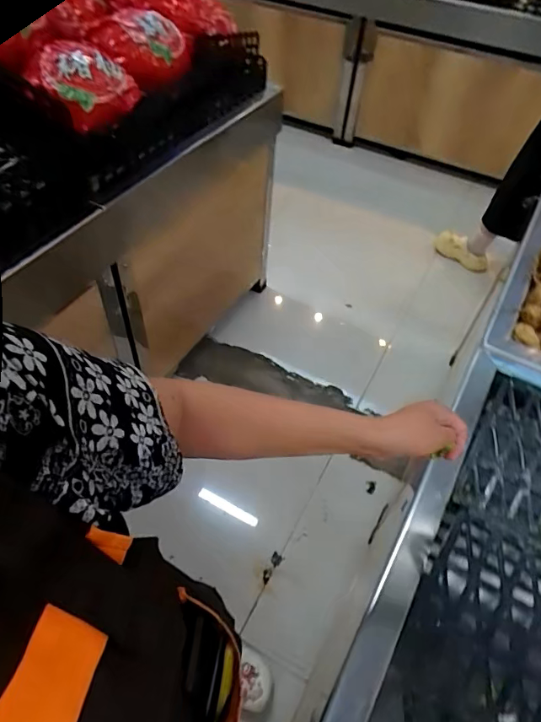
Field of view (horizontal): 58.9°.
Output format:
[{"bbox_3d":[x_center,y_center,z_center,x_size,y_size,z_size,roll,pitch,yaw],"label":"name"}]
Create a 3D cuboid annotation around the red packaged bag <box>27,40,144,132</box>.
[{"bbox_3d":[-0.335,-0.506,0.876,0.106,0.108,0.161,30,56,20],"label":"red packaged bag"}]

